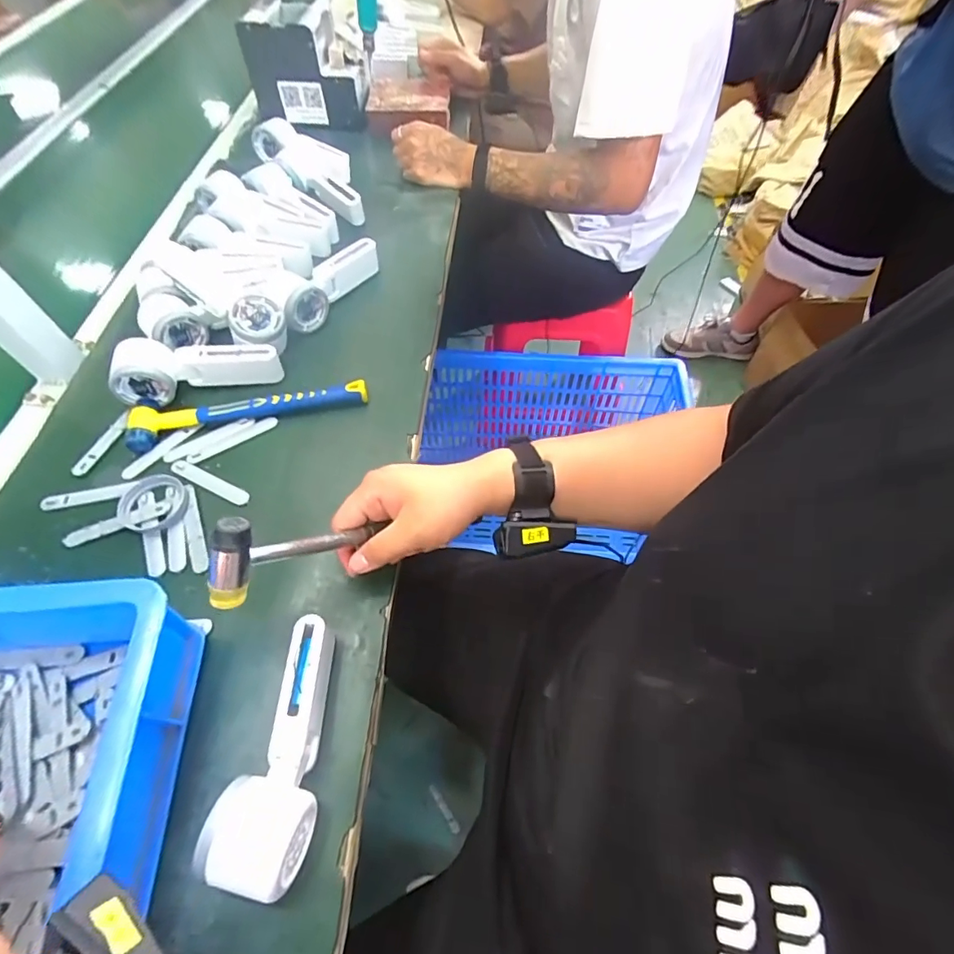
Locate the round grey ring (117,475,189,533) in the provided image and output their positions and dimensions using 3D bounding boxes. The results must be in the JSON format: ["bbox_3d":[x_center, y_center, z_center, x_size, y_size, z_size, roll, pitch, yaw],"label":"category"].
[{"bbox_3d":[-0.307,0.026,0.464,0.061,0.012,0.057,0,58,1],"label":"round grey ring"}]

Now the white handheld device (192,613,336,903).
[{"bbox_3d":[-0.127,0.192,0.351,0.056,0.053,0.162,11,58,8],"label":"white handheld device"}]

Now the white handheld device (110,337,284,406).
[{"bbox_3d":[-0.305,-0.126,0.535,0.166,0.054,0.052,-14,58,-8],"label":"white handheld device"}]

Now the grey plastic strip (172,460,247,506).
[{"bbox_3d":[-0.264,0.005,0.480,0.092,0.005,0.013,23,61,15],"label":"grey plastic strip"}]

